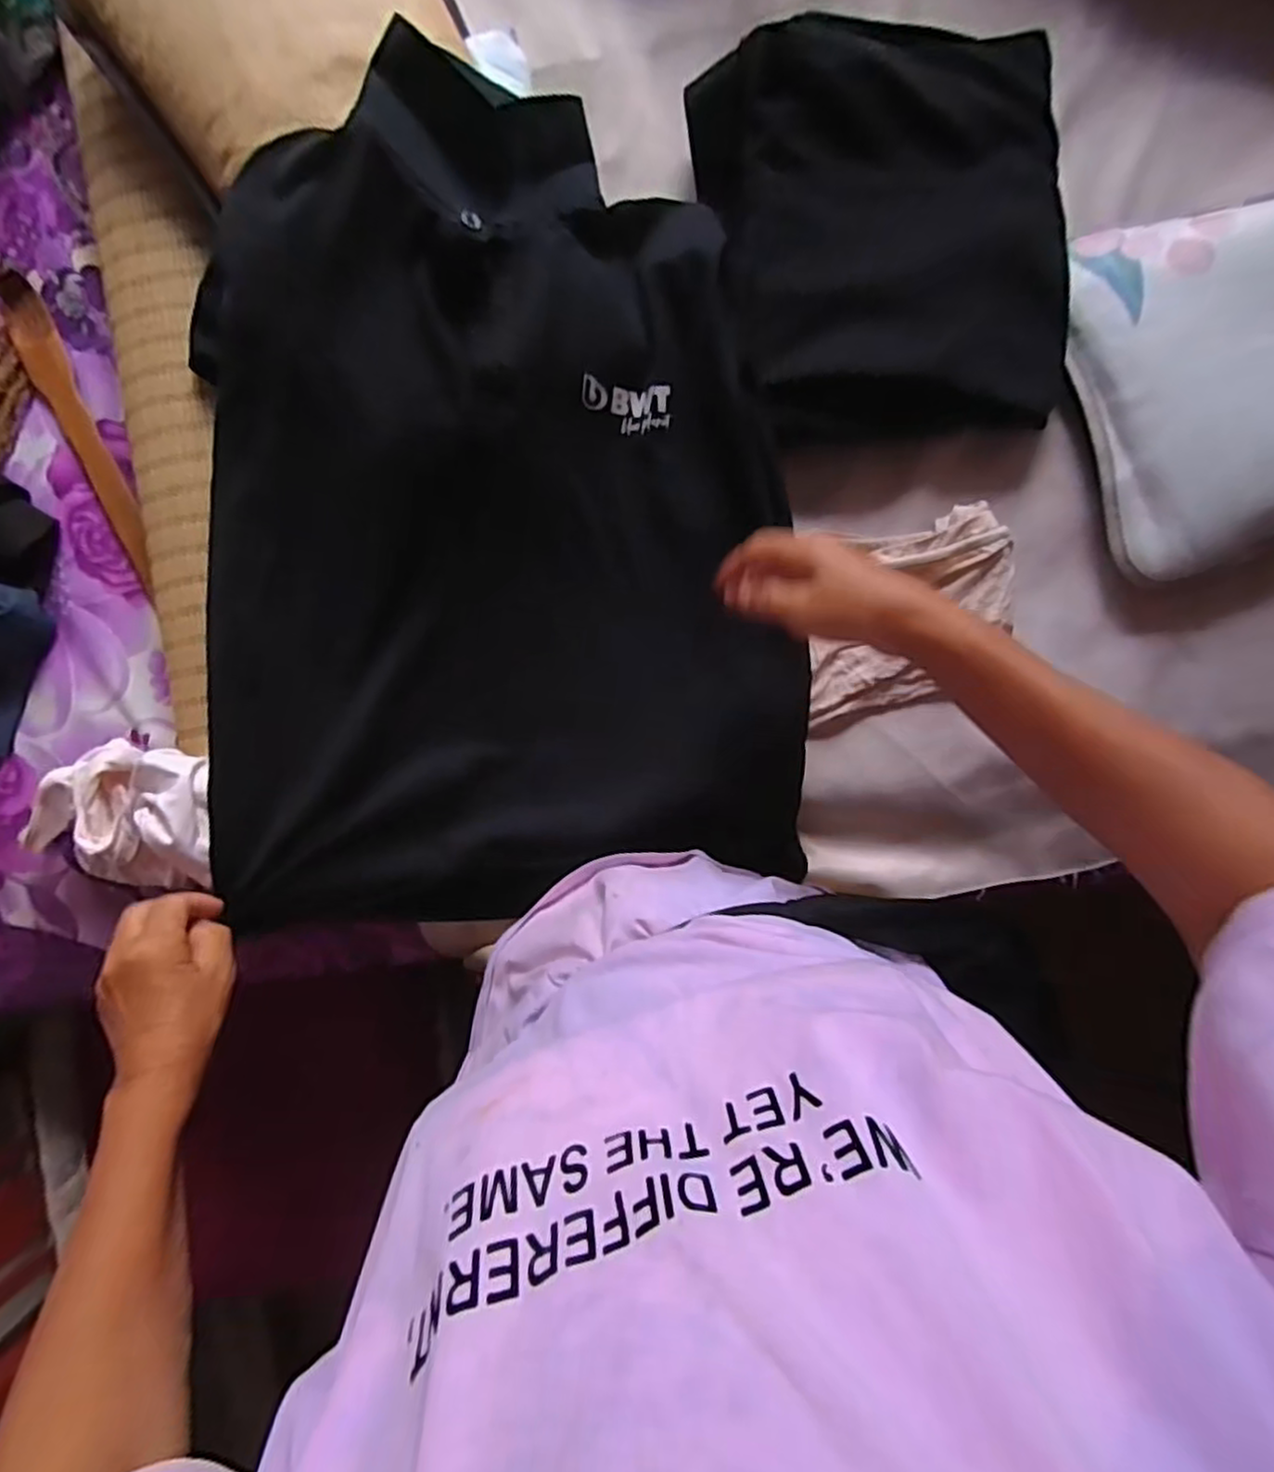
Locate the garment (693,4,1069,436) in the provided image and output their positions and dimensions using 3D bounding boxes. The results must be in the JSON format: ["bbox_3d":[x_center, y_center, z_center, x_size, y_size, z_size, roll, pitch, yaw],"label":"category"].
[{"bbox_3d":[0.179,-0.359,0.494,0.261,0.057,0.284,-4,93,3],"label":"garment"}]

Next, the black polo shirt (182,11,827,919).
[{"bbox_3d":[-0.095,-0.146,0.483,0.401,0.107,0.544,-4,91,4],"label":"black polo shirt"}]

